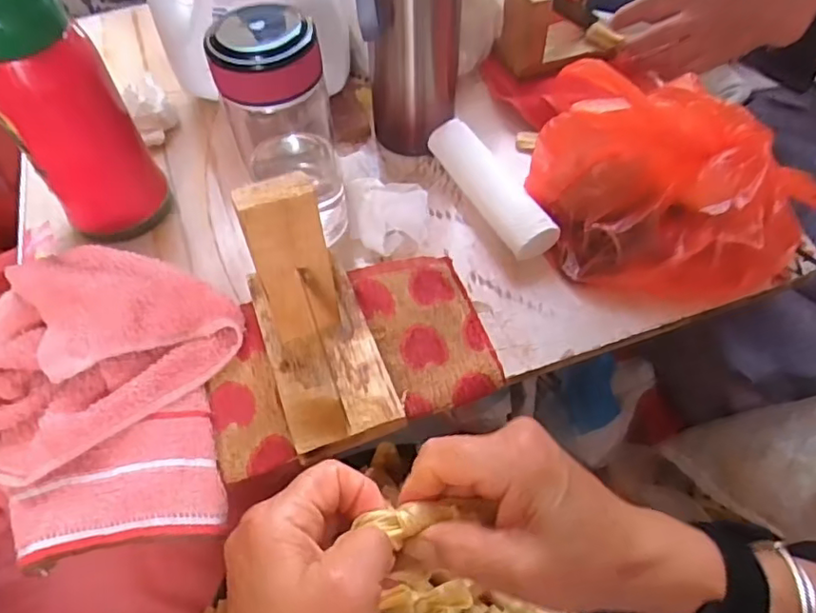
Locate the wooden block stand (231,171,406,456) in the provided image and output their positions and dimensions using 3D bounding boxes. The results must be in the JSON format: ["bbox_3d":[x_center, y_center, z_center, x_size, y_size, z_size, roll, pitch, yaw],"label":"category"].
[{"bbox_3d":[-0.059,0.000,0.362,0.072,0.133,0.128,-21,56,-11],"label":"wooden block stand"}]

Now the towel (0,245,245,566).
[{"bbox_3d":[-0.209,0.054,0.395,0.177,0.061,0.189,-8,55,-2],"label":"towel"}]

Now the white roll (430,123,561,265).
[{"bbox_3d":[0.067,-0.096,0.495,0.042,0.036,0.147,-25,57,-14],"label":"white roll"}]

